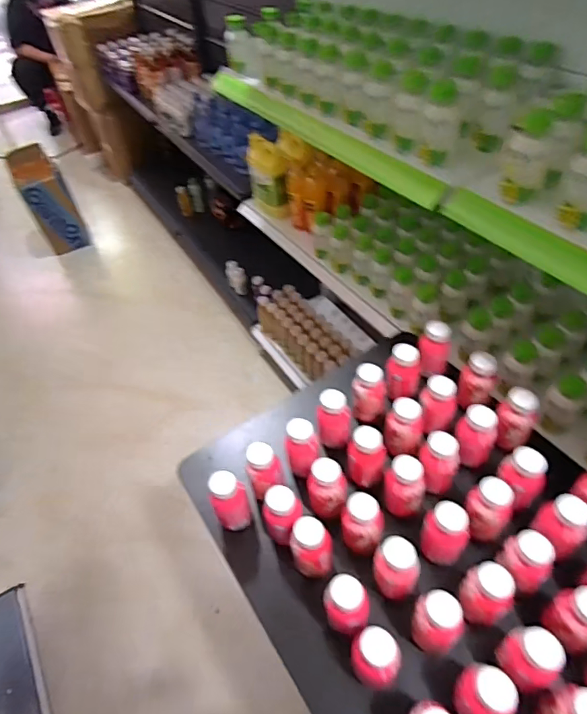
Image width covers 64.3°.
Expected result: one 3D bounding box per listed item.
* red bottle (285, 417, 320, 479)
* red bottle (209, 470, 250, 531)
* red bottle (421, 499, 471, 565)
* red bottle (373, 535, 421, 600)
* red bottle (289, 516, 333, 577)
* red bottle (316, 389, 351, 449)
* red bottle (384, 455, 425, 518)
[{"bbox_3d":[0.014,0.156,0.809,0.060,0.106,0.060,-8,48,-1],"label":"red bottle"},{"bbox_3d":[-0.102,0.232,0.757,0.059,0.115,0.053,-24,50,-15],"label":"red bottle"},{"bbox_3d":[0.222,0.260,0.688,0.067,0.101,0.061,-3,48,3],"label":"red bottle"},{"bbox_3d":[0.145,0.300,0.667,0.058,0.110,0.063,-3,48,3],"label":"red bottle"},{"bbox_3d":[0.026,0.283,0.700,0.066,0.116,0.056,28,56,27],"label":"red bottle"},{"bbox_3d":[0.075,0.116,0.831,0.066,0.105,0.073,-4,48,2],"label":"red bottle"},{"bbox_3d":[0.175,0.206,0.738,0.063,0.097,0.059,11,50,16],"label":"red bottle"}]

